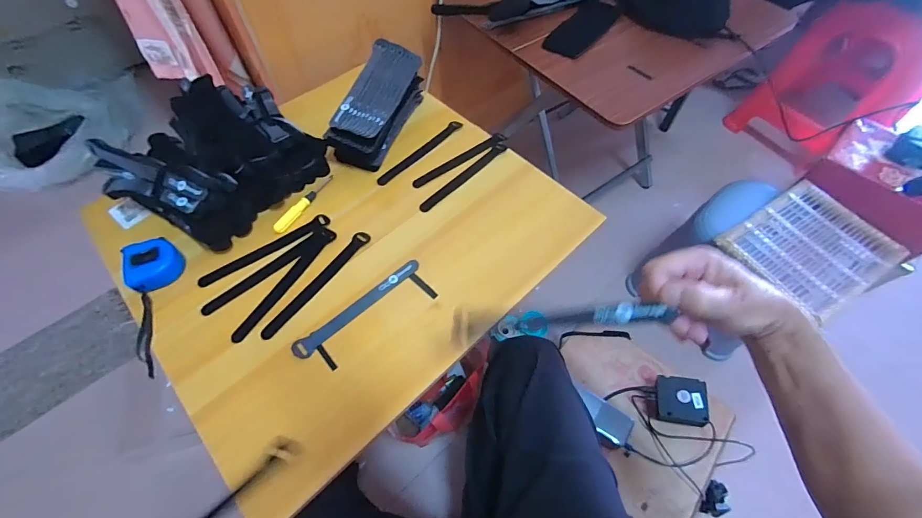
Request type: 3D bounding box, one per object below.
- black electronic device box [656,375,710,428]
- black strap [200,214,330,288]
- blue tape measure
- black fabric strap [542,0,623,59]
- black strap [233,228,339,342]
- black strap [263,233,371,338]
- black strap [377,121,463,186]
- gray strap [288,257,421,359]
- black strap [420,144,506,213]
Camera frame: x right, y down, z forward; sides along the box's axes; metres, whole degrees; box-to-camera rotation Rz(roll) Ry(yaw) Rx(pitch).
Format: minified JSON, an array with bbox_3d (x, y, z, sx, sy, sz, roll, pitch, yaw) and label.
[{"bbox_3d":[0.384,0.247,0.677,0.079,0.017,0.075,-4,73,36],"label":"black electronic device box"},{"bbox_3d":[-0.288,-0.016,0.577,0.194,0.010,0.026,-32,62,-14],"label":"black strap"},{"bbox_3d":[-0.424,0.058,0.529,0.068,0.042,0.179,-7,76,-4],"label":"blue tape measure"},{"bbox_3d":[0.259,-0.490,0.813,0.082,0.010,0.215,33,65,18],"label":"black fabric strap"},{"bbox_3d":[-0.246,0.032,0.550,0.026,0.009,0.195,25,62,14],"label":"black strap"},{"bbox_3d":[-0.202,0.031,0.548,0.023,0.007,0.194,32,66,18],"label":"black strap"},{"bbox_3d":[-0.070,-0.188,0.678,0.023,0.004,0.196,38,66,20],"label":"black strap"},{"bbox_3d":[-0.138,0.064,0.533,0.197,0.010,0.024,-38,67,-20],"label":"gray strap"},{"bbox_3d":[0.006,-0.139,0.645,0.019,0.005,0.195,38,66,20],"label":"black strap"}]

